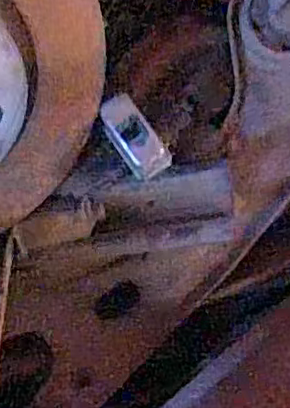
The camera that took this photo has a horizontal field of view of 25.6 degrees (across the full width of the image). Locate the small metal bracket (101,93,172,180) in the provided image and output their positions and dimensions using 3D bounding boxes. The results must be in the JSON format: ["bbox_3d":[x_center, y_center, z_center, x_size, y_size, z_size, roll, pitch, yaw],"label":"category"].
[{"bbox_3d":[-0.009,-0.054,0.530,0.033,0.014,0.072,-38,93,-7],"label":"small metal bracket"}]

